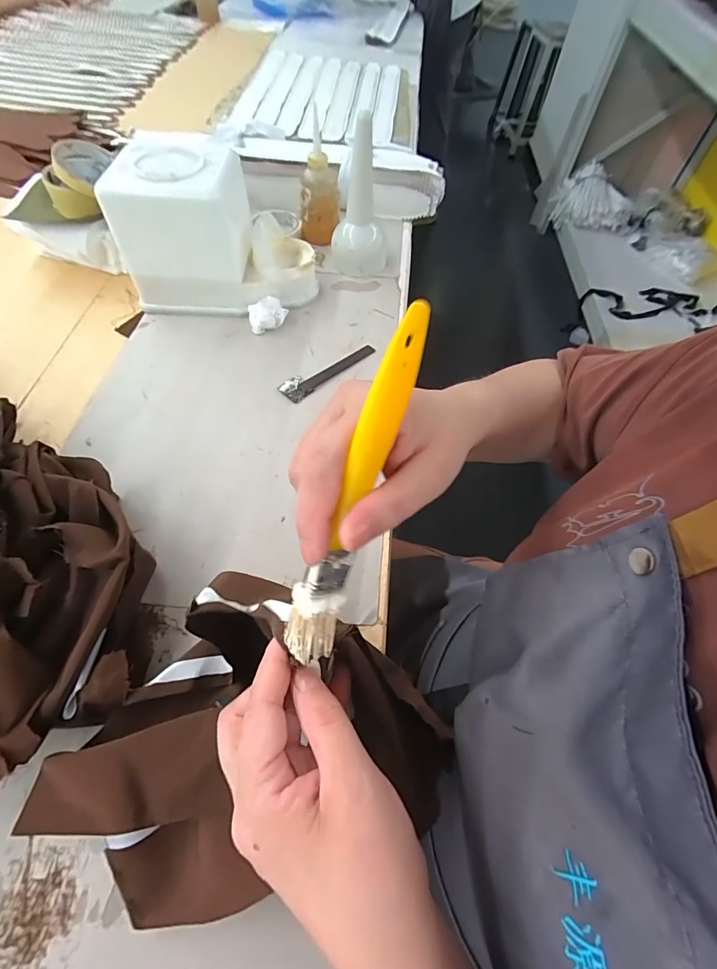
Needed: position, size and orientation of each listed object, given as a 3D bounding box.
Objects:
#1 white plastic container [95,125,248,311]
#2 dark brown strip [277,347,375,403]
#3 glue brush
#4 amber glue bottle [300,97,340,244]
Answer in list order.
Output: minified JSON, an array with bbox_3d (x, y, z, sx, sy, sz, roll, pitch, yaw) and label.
[{"bbox_3d":[-0.228,-0.341,0.565,0.155,0.165,0.125,5,58,0],"label":"white plastic container"},{"bbox_3d":[-0.039,-0.152,0.549,0.141,0.005,0.036,-36,67,-22],"label":"dark brown strip"},{"bbox_3d":[-0.004,0.009,0.187,0.022,0.171,0.018,22,22,11],"label":"glue brush"},{"bbox_3d":[-0.062,-0.467,0.651,0.060,0.161,0.049,13,59,5],"label":"amber glue bottle"}]

